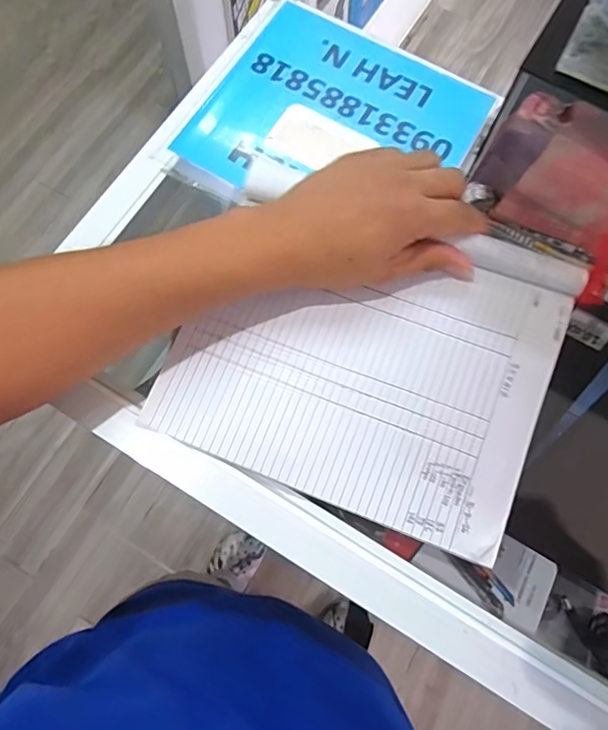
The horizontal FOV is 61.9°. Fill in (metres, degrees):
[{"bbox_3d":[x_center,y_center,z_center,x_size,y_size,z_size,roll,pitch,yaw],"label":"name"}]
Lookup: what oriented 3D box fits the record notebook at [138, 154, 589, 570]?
[{"bbox_3d":[0.041,-0.009,0.345,0.244,0.020,0.202,21,79,5],"label":"record notebook"}]

